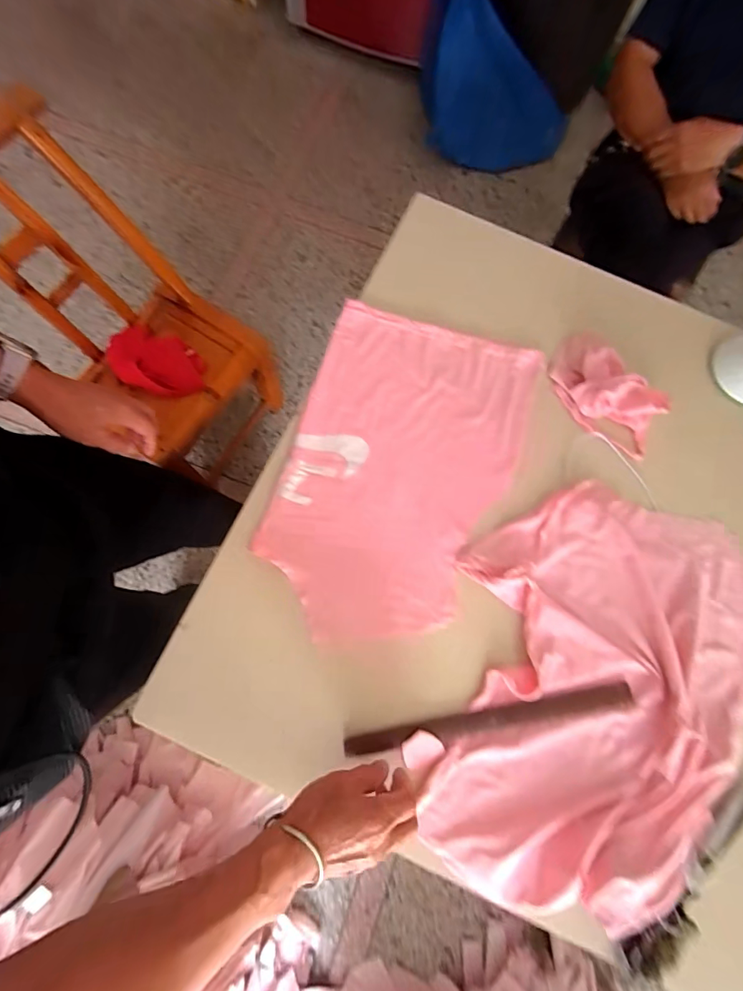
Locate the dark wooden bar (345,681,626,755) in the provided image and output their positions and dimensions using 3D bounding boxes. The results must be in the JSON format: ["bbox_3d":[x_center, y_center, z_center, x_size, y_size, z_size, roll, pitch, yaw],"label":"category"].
[{"bbox_3d":[0.132,0.247,0.473,0.318,0.011,0.025,-9,77,-3],"label":"dark wooden bar"}]

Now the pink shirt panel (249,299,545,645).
[{"bbox_3d":[0.033,-0.031,0.538,0.270,0.013,0.409,18,77,3],"label":"pink shirt panel"}]

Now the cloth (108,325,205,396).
[{"bbox_3d":[-0.456,-0.279,0.905,0.190,0.065,0.136,28,76,4],"label":"cloth"}]

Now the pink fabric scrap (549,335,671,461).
[{"bbox_3d":[0.308,-0.136,0.551,0.096,0.044,0.173,-43,81,-10],"label":"pink fabric scrap"}]

